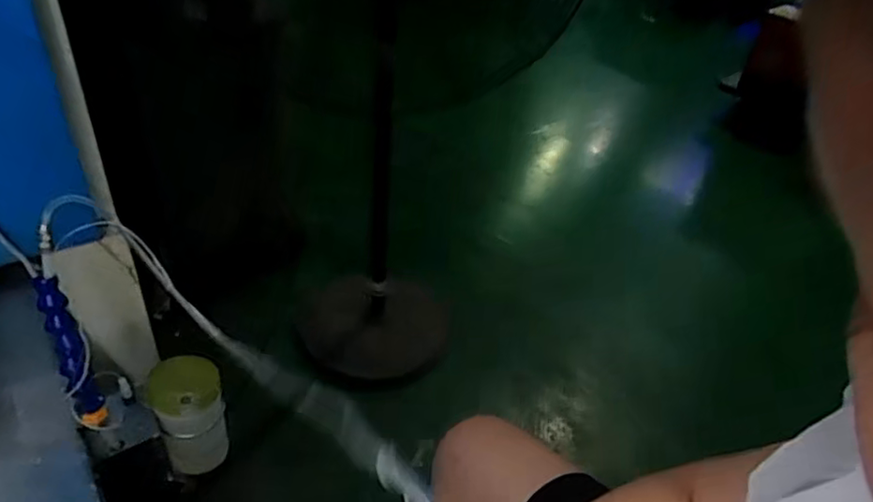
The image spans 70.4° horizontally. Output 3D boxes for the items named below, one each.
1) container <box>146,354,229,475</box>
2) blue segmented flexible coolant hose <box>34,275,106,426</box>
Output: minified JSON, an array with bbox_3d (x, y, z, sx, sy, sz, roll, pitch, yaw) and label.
[{"bbox_3d":[-0.286,0.194,0.727,0.074,0.131,0.072,-9,39,-18],"label":"container"},{"bbox_3d":[-0.341,0.096,0.580,0.024,0.150,0.021,-18,18,-28],"label":"blue segmented flexible coolant hose"}]

